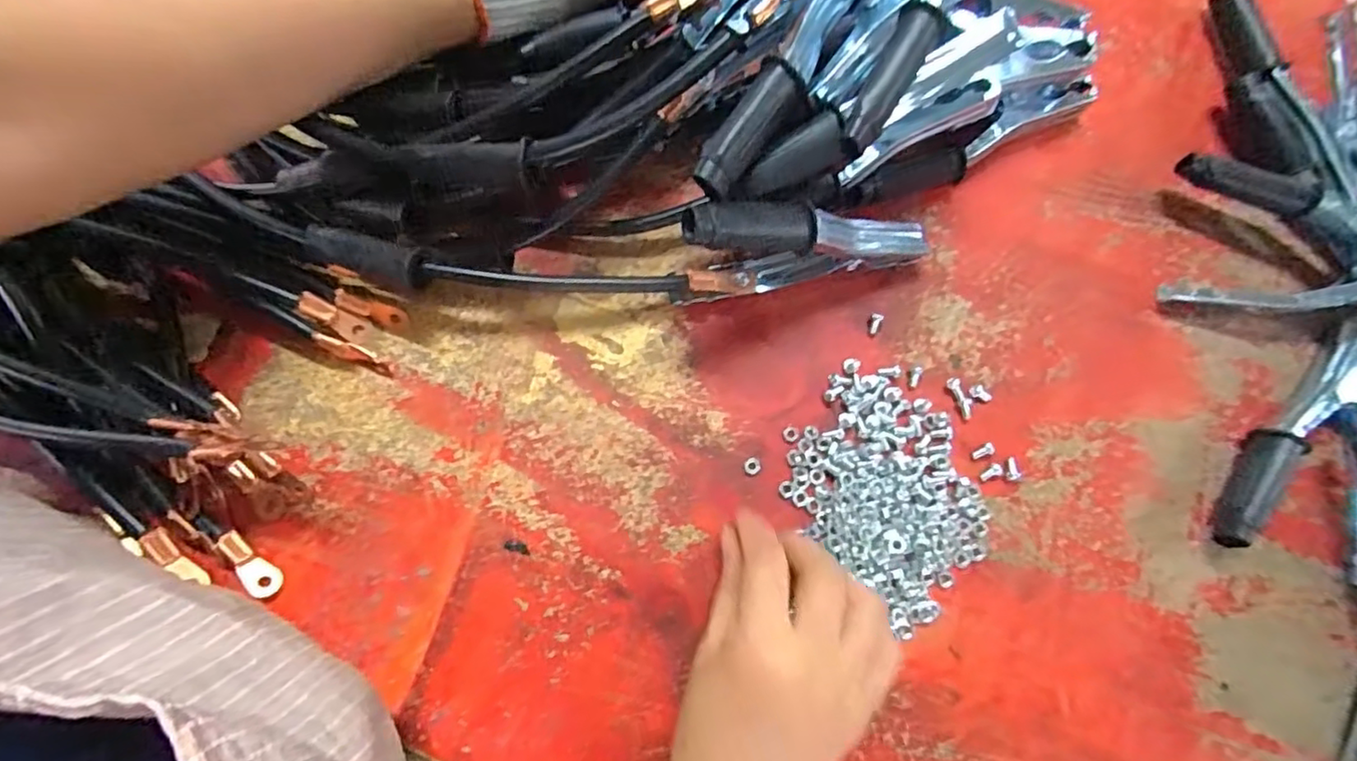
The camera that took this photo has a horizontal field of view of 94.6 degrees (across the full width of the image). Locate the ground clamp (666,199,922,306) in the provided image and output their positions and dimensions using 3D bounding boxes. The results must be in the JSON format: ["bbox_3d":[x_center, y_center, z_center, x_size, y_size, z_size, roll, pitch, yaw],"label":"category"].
[{"bbox_3d":[0.064,-0.067,0.304,0.130,0.089,0.020,-9,79,-1],"label":"ground clamp"}]

